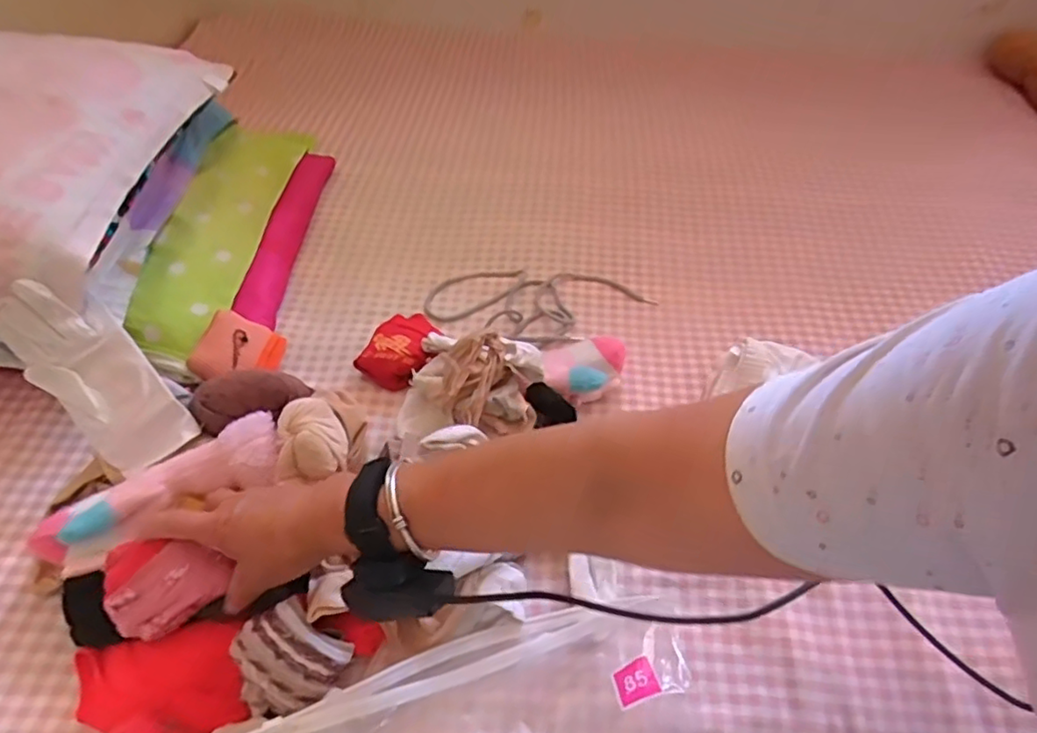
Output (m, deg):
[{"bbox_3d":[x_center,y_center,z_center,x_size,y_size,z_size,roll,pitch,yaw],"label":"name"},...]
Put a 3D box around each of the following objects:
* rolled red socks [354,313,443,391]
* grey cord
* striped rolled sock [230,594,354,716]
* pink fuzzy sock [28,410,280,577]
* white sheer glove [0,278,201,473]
[{"bbox_3d":[-0.124,-0.019,0.662,0.072,0.043,0.099,19,53,11],"label":"rolled red socks"},{"bbox_3d":[0.023,-0.074,0.727,0.262,0.012,0.119,3,52,-2],"label":"grey cord"},{"bbox_3d":[-0.165,0.208,0.430,0.065,0.044,0.069,2,52,-3],"label":"striped rolled sock"},{"bbox_3d":[-0.288,0.101,0.493,0.191,0.029,0.057,-29,59,-15],"label":"pink fuzzy sock"},{"bbox_3d":[-0.365,0.010,0.517,0.081,0.028,0.180,-44,91,-2],"label":"white sheer glove"}]

